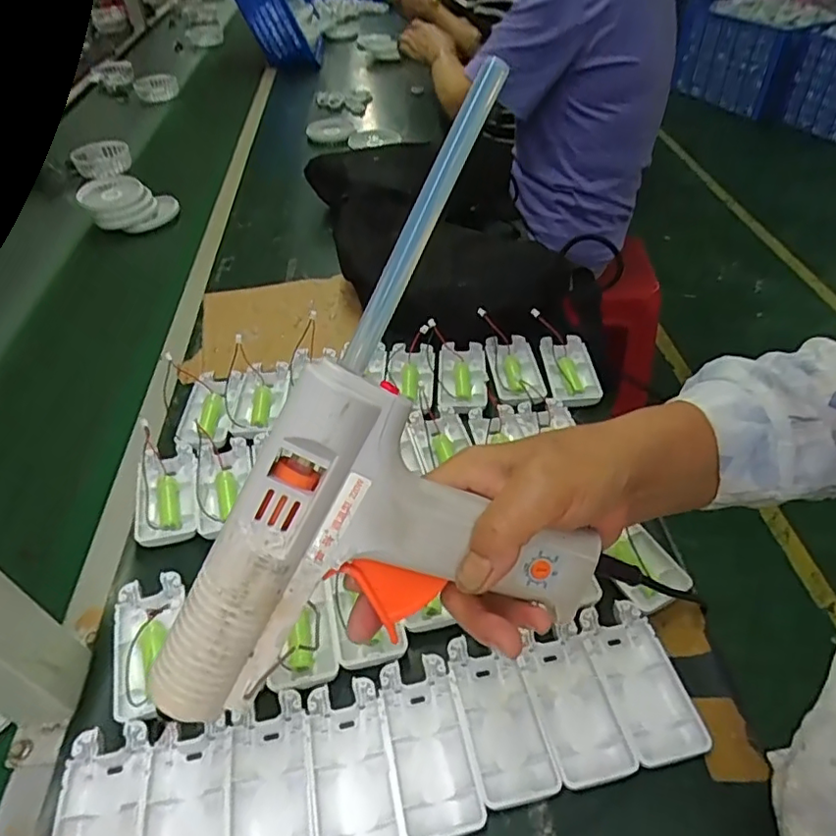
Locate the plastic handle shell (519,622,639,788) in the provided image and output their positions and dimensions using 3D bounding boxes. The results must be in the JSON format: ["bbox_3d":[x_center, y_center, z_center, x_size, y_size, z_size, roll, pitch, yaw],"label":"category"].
[{"bbox_3d":[0.095,0.173,0.361,0.045,0.009,0.089,-9,47,-7],"label":"plastic handle shell"}]

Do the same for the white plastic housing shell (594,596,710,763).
[{"bbox_3d":[0.140,0.165,0.370,0.043,0.011,0.093,-11,47,-9],"label":"white plastic housing shell"}]

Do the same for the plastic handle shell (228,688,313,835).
[{"bbox_3d":[-0.082,0.205,0.329,0.044,0.011,0.091,-9,47,-8],"label":"plastic handle shell"}]

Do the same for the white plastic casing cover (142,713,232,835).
[{"bbox_3d":[-0.128,0.219,0.330,0.044,0.019,0.093,-8,47,-7],"label":"white plastic casing cover"}]

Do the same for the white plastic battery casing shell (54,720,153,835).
[{"bbox_3d":[-0.171,0.216,0.319,0.045,0.009,0.092,-8,47,-6],"label":"white plastic battery casing shell"}]

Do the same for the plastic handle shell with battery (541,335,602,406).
[{"bbox_3d":[0.144,-0.047,0.560,0.043,0.013,0.089,-2,47,-1],"label":"plastic handle shell with battery"}]

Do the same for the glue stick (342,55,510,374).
[{"bbox_3d":[0.000,-0.083,0.258,0.009,0.141,0.013,3,32,-50],"label":"glue stick"}]

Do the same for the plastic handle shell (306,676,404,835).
[{"bbox_3d":[-0.037,0.200,0.334,0.045,0.010,0.093,-9,47,-7],"label":"plastic handle shell"}]

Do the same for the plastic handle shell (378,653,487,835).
[{"bbox_3d":[0.006,0.189,0.343,0.043,0.011,0.093,-10,47,-8],"label":"plastic handle shell"}]

